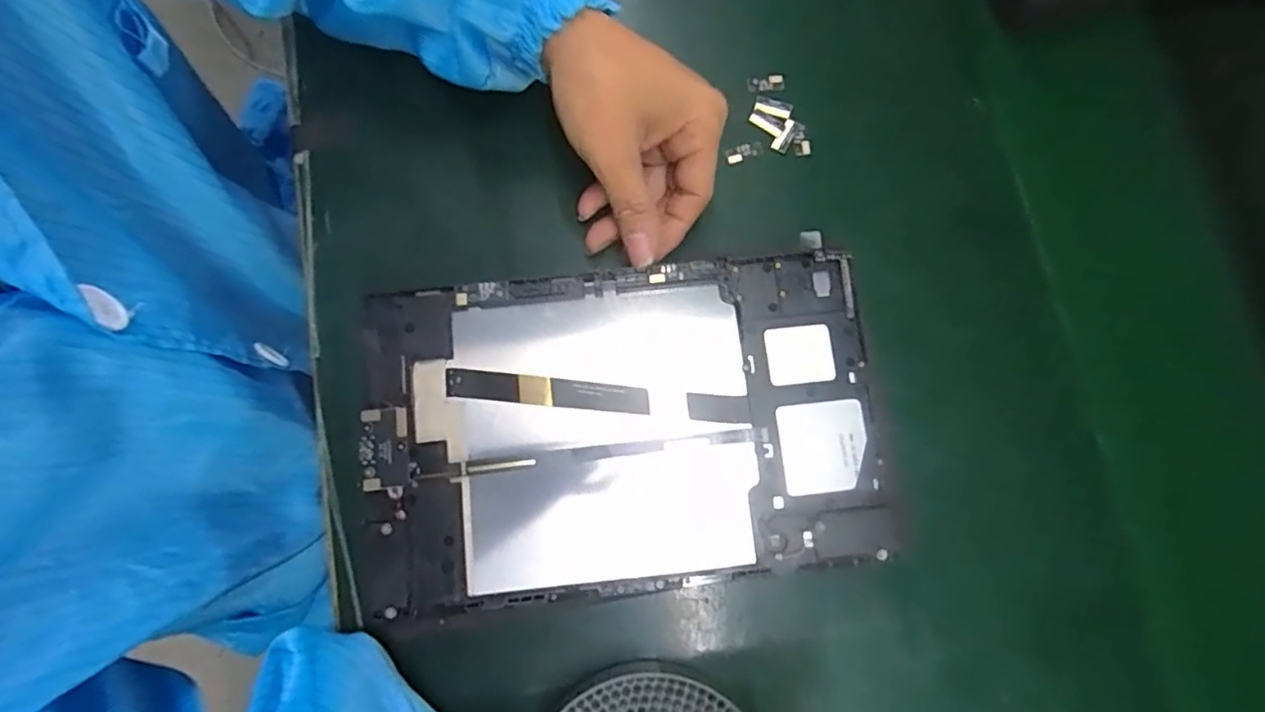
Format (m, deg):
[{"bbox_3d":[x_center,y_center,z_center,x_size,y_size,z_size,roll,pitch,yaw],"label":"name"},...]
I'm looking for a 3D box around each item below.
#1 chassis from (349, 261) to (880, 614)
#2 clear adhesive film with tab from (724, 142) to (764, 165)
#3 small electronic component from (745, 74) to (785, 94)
[{"bbox_3d":[-0.006,0.034,0.290,0.237,0.009,0.146,-5,79,-2],"label":"chassis"},{"bbox_3d":[0.062,-0.113,0.340,0.022,0.004,0.008,-18,80,-5],"label":"clear adhesive film with tab"},{"bbox_3d":[0.075,-0.154,0.348,0.021,0.004,0.010,-1,79,-2],"label":"small electronic component"}]

